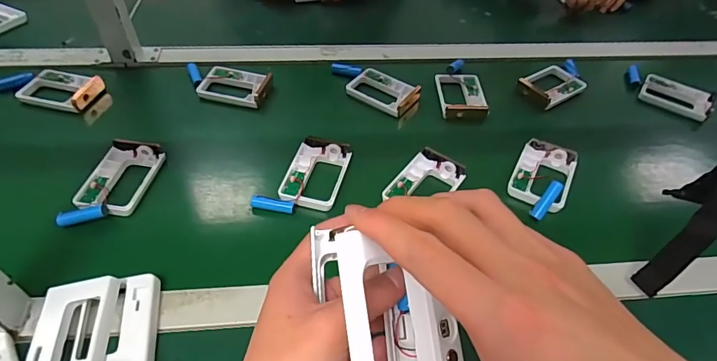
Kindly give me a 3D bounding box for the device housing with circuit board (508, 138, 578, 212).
[{"bbox_3d":[0.235,-0.008,0.544,0.069,0.016,0.107,25,51,16],"label":"device housing with circuit board"}]

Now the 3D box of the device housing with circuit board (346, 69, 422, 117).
[{"bbox_3d":[0.038,-0.137,0.651,0.101,0.024,0.069,32,53,21],"label":"device housing with circuit board"}]

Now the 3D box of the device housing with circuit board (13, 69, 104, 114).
[{"bbox_3d":[-0.425,-0.133,0.614,0.104,0.018,0.069,15,49,8],"label":"device housing with circuit board"}]

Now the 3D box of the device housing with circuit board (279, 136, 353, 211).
[{"bbox_3d":[-0.051,-0.010,0.533,0.067,0.018,0.109,13,49,7],"label":"device housing with circuit board"}]

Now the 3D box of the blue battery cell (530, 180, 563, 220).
[{"bbox_3d":[0.221,0.024,0.507,0.014,0.014,0.050,34,89,26],"label":"blue battery cell"}]

